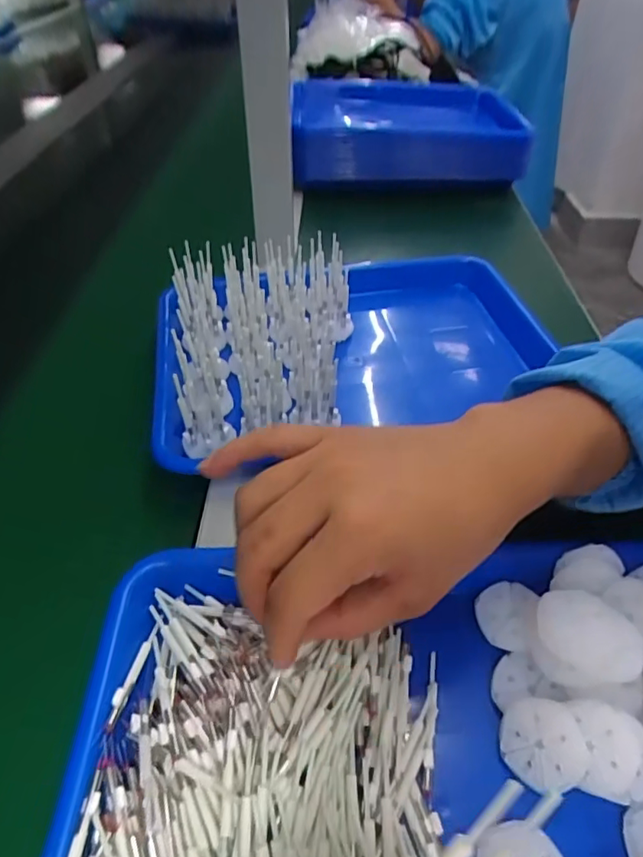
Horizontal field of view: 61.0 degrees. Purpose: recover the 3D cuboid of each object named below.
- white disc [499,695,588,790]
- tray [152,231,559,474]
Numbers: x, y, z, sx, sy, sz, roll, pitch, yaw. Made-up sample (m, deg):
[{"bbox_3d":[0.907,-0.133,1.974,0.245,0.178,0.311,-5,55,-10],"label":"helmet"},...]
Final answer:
[{"bbox_3d":[0.102,0.146,0.254,0.037,0.008,0.036,-17,52,23],"label":"white disc"},{"bbox_3d":[0.024,-0.079,0.468,0.338,0.082,0.221,-13,46,-14],"label":"tray"}]

